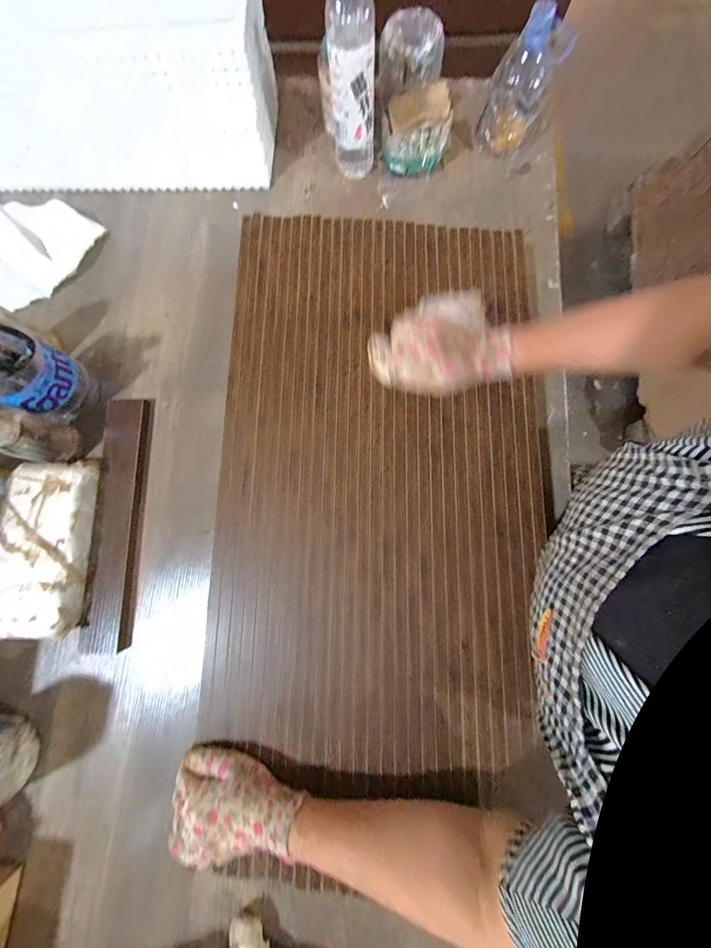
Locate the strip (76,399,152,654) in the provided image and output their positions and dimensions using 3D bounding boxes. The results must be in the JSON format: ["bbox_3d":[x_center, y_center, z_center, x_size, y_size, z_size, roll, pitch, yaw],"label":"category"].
[{"bbox_3d":[-0.353,0.063,0.472,0.077,0.011,0.365,-2,79,-1],"label":"strip"}]

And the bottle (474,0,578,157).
[{"bbox_3d":[0.262,-0.610,0.504,0.094,0.150,0.091,31,83,7],"label":"bottle"}]

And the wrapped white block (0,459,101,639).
[{"bbox_3d":[-0.435,0.101,0.445,0.112,0.051,0.242,-1,80,2],"label":"wrapped white block"}]

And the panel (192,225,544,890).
[{"bbox_3d":[0.031,-0.016,0.416,0.408,0.011,0.724,1,81,2],"label":"panel"}]

